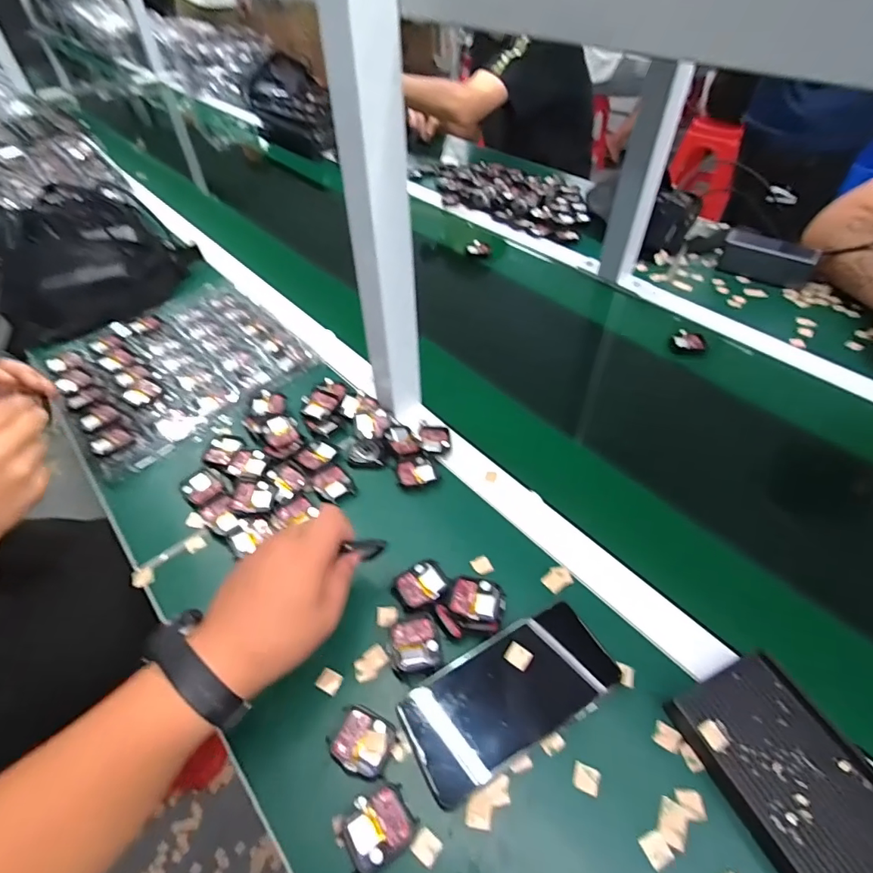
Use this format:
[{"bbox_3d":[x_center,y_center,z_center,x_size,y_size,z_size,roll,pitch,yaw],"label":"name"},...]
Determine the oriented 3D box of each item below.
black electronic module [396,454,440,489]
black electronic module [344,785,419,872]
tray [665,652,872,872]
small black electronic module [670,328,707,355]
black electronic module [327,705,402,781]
[{"bbox_3d":[-0.020,0.037,0.521,0.042,0.007,0.039,-6,47,-4],"label":"black electronic module"},{"bbox_3d":[-0.038,0.260,0.323,0.045,0.011,0.038,-26,52,-21],"label":"black electronic module"},{"bbox_3d":[0.238,0.229,0.329,0.089,0.022,0.133,-21,50,-17],"label":"tray"},{"bbox_3d":[0.348,-0.129,0.671,0.043,0.019,0.035,14,49,14],"label":"small black electronic module"},{"bbox_3d":[-0.054,0.224,0.355,0.043,0.008,0.038,23,52,21],"label":"black electronic module"}]

